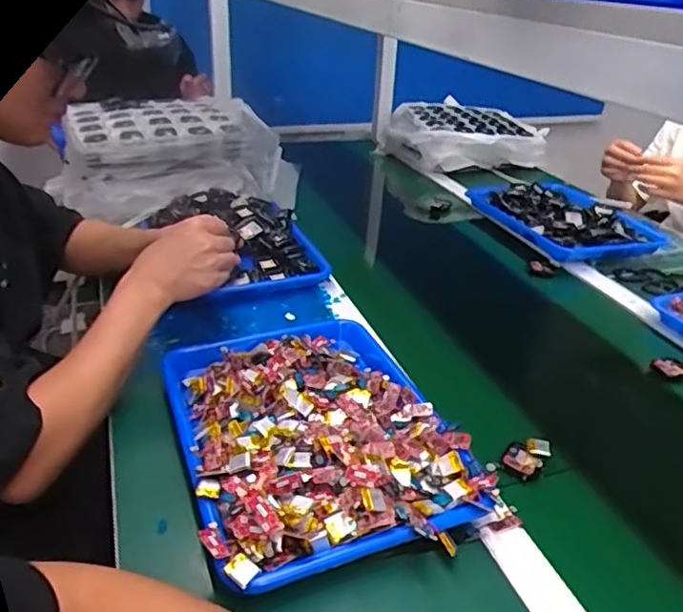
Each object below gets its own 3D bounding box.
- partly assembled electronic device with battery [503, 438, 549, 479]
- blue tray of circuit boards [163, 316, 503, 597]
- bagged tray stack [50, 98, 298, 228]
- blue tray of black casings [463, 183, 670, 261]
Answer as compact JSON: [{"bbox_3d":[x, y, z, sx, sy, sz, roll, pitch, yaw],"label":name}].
[{"bbox_3d":[0.187,0.150,0.615,0.033,0.017,0.056,25,37,34],"label":"partly assembled electronic device with battery"},{"bbox_3d":[-0.031,0.115,0.613,0.253,0.065,0.331,-9,32,-19],"label":"blue tray of circuit boards"},{"bbox_3d":[-0.335,-0.296,1.190,0.401,0.165,0.254,-5,30,-13],"label":"bagged tray stack"},{"bbox_3d":[0.421,-0.166,1.149,0.258,0.044,0.314,-6,31,-15],"label":"blue tray of black casings"}]

